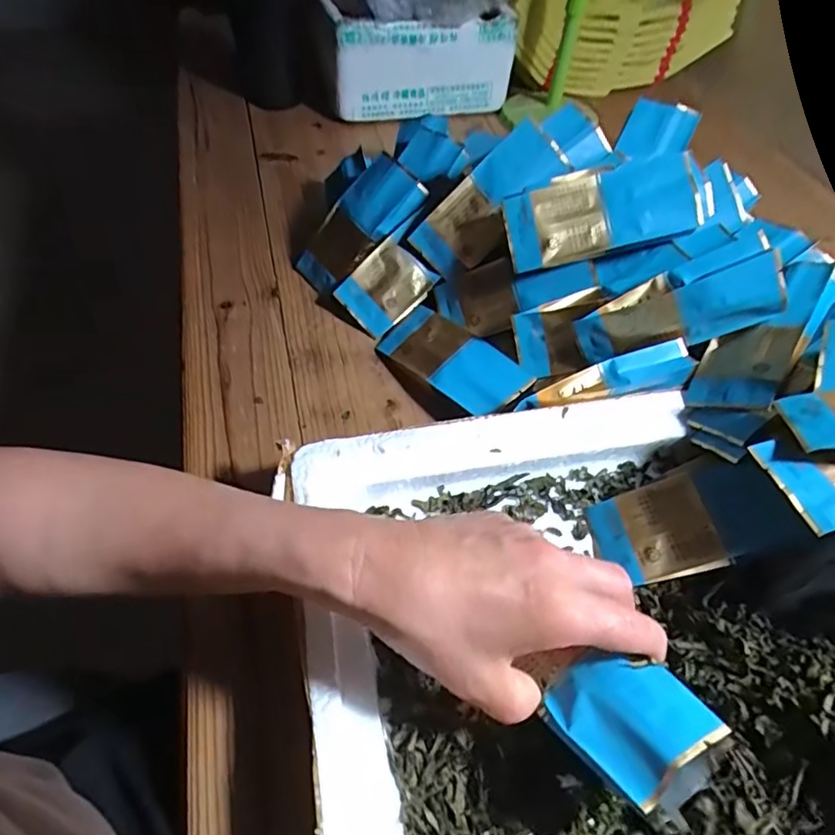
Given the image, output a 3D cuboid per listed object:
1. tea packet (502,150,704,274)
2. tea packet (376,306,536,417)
[{"bbox_3d":[0.131,-0.147,0.403,0.131,0.013,0.059,-14,86,10],"label":"tea packet"},{"bbox_3d":[0.027,-0.044,0.444,0.126,0.012,0.054,37,77,27],"label":"tea packet"}]

